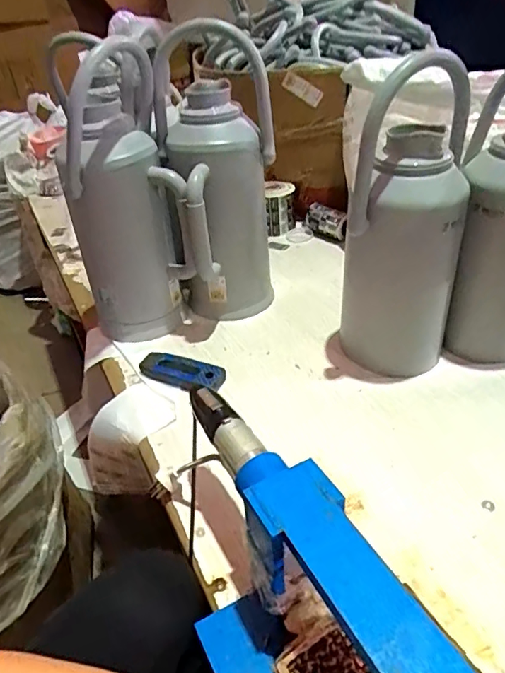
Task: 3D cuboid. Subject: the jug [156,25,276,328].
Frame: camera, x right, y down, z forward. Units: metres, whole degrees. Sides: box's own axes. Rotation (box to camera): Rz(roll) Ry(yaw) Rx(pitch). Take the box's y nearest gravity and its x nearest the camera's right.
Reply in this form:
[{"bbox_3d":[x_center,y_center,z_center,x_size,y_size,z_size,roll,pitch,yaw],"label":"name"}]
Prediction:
[{"bbox_3d":[-0.051,-0.231,0.834,0.177,0.439,0.167,-8,36,-3],"label":"jug"}]

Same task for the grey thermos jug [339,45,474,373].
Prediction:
[{"bbox_3d":[0.218,-0.143,0.712,0.148,0.422,0.153,10,39,21],"label":"grey thermos jug"}]

